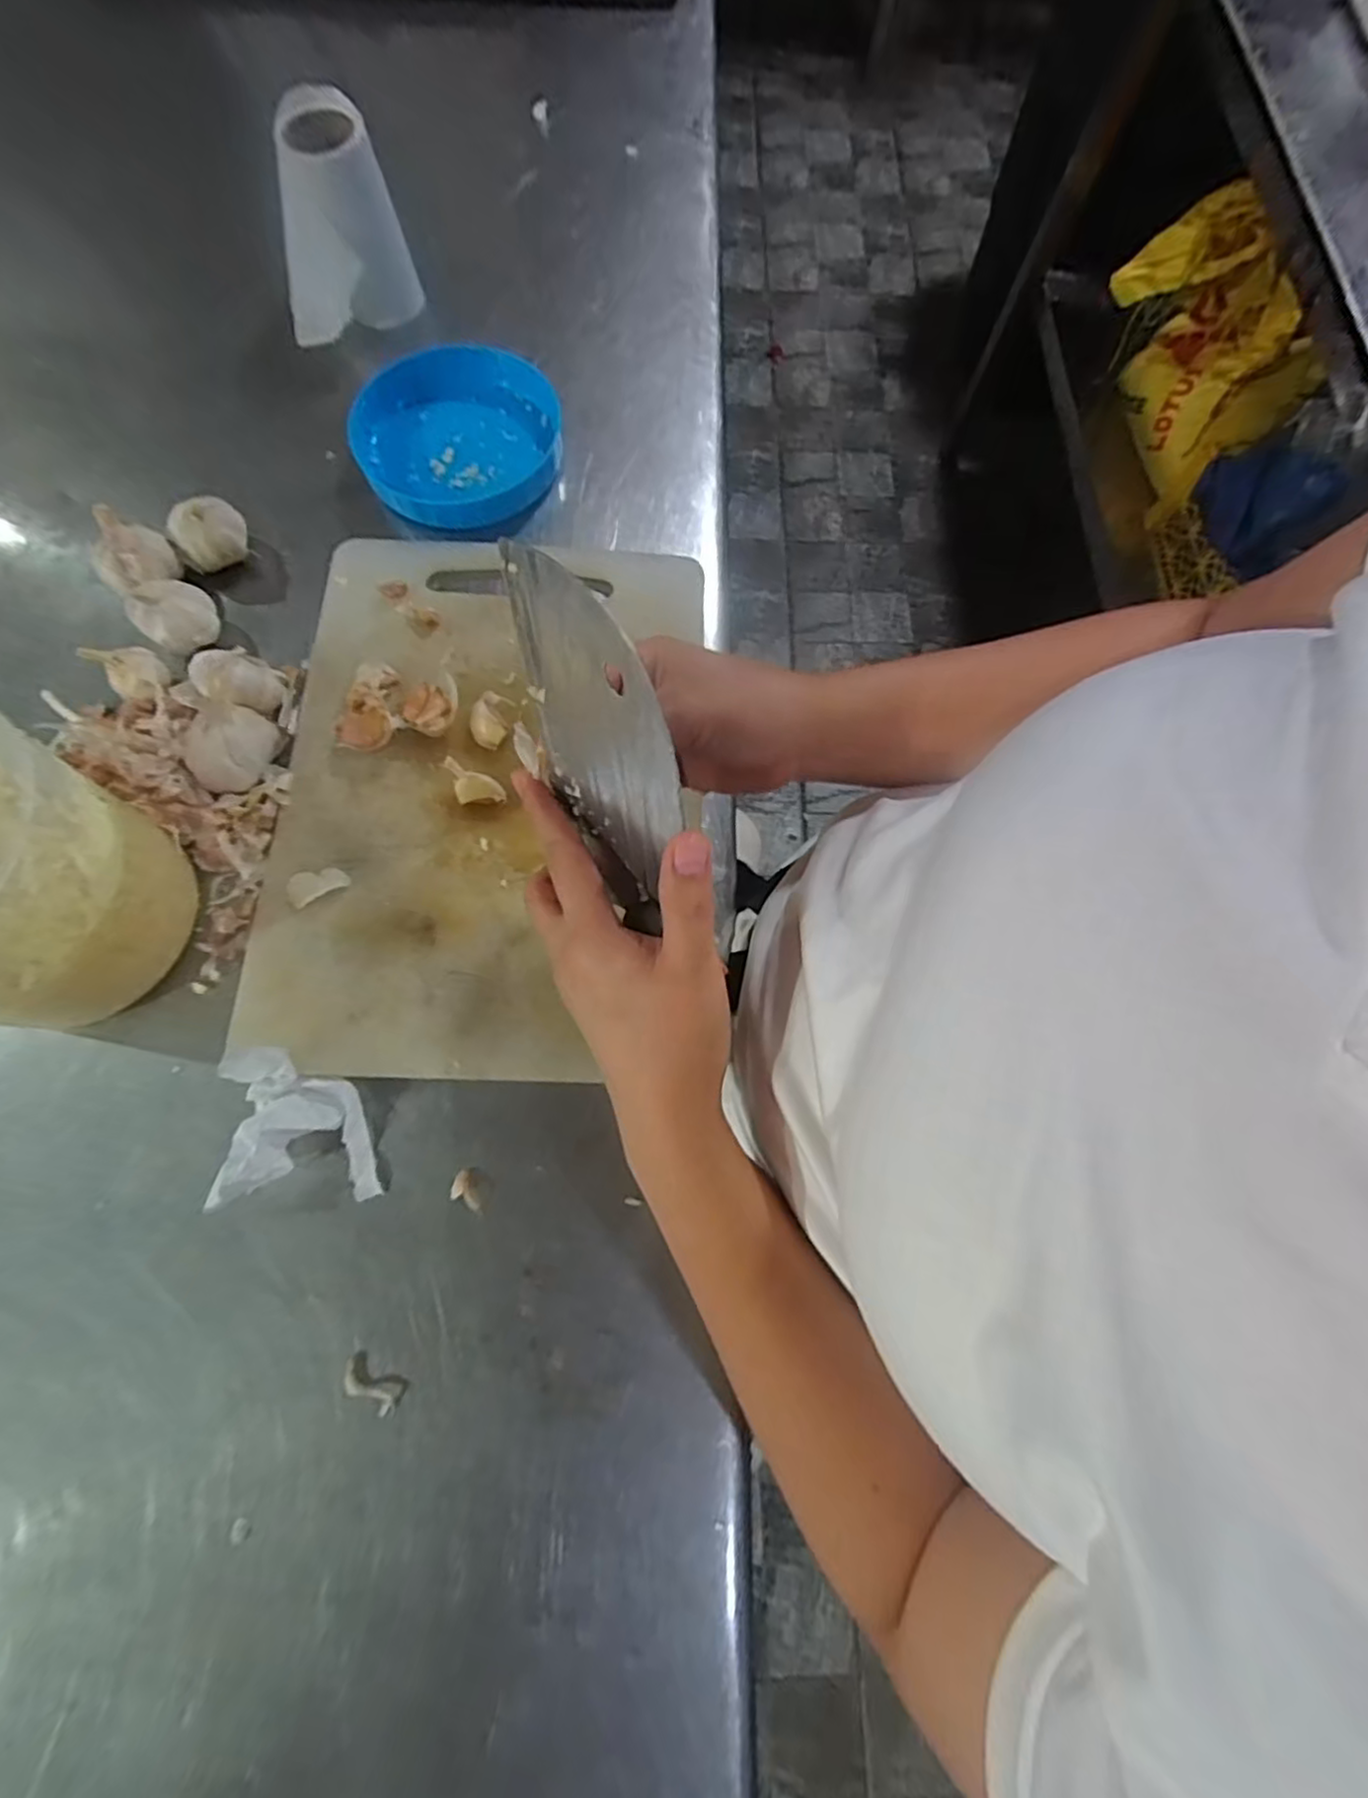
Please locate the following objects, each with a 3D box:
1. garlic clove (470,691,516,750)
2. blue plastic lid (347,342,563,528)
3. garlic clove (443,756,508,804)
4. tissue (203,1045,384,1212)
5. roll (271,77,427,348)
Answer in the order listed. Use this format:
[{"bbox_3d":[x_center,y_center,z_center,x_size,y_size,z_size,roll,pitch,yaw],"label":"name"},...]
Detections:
[{"bbox_3d":[-0.116,-0.109,0.413,0.025,0.014,0.034,12,72,2],"label":"garlic clove"},{"bbox_3d":[-0.158,-0.326,0.488,0.137,0.028,0.145,-3,72,-3],"label":"blue plastic lid"},{"bbox_3d":[-0.123,-0.064,0.399,0.041,0.012,0.020,26,73,6],"label":"garlic clove"},{"bbox_3d":[-0.193,0.111,0.344,0.065,0.034,0.077,-6,73,-4],"label":"tissue"},{"bbox_3d":[-0.251,-0.471,0.499,0.096,0.128,0.076,-20,74,-8],"label":"roll"}]

